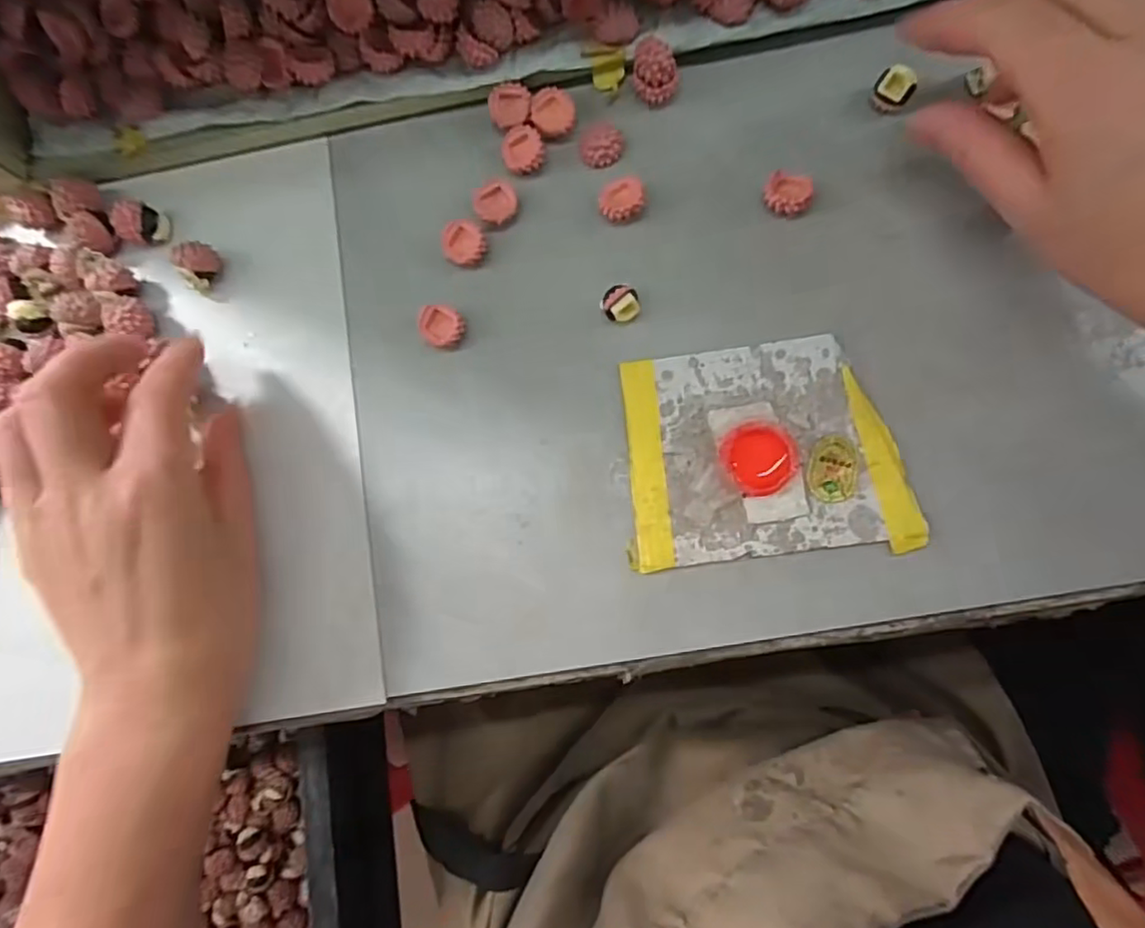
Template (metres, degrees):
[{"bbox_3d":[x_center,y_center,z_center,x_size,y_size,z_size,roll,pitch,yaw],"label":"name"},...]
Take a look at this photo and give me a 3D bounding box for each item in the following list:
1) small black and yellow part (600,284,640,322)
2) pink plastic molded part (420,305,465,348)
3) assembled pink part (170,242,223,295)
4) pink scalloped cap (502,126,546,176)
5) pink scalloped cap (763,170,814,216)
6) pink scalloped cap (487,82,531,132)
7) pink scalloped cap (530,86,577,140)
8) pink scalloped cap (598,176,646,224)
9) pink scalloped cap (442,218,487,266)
[{"bbox_3d":[0.021,-0.070,0.282,0.017,0.011,0.014,-9,82,4],"label":"small black and yellow part"},{"bbox_3d":[-0.059,-0.062,0.289,0.019,0.012,0.017,19,85,7],"label":"pink plastic molded part"},{"bbox_3d":[-0.174,-0.092,0.300,0.015,0.014,0.021,-21,82,2],"label":"assembled pink part"},{"bbox_3d":[-0.023,-0.145,0.296,0.019,0.005,0.022,-16,82,3],"label":"pink scalloped cap"},{"bbox_3d":[0.095,-0.119,0.282,0.020,0.008,0.017,19,85,7],"label":"pink scalloped cap"},{"bbox_3d":[-0.029,-0.167,0.298,0.019,0.004,0.020,-8,82,4],"label":"pink scalloped cap"},{"bbox_3d":[-0.009,-0.163,0.298,0.020,0.005,0.021,-1,83,5],"label":"pink scalloped cap"},{"bbox_3d":[0.023,-0.119,0.289,0.020,0.007,0.019,-1,83,5],"label":"pink scalloped cap"},{"bbox_3d":[-0.050,-0.101,0.293,0.019,0.008,0.019,-1,83,5],"label":"pink scalloped cap"}]

